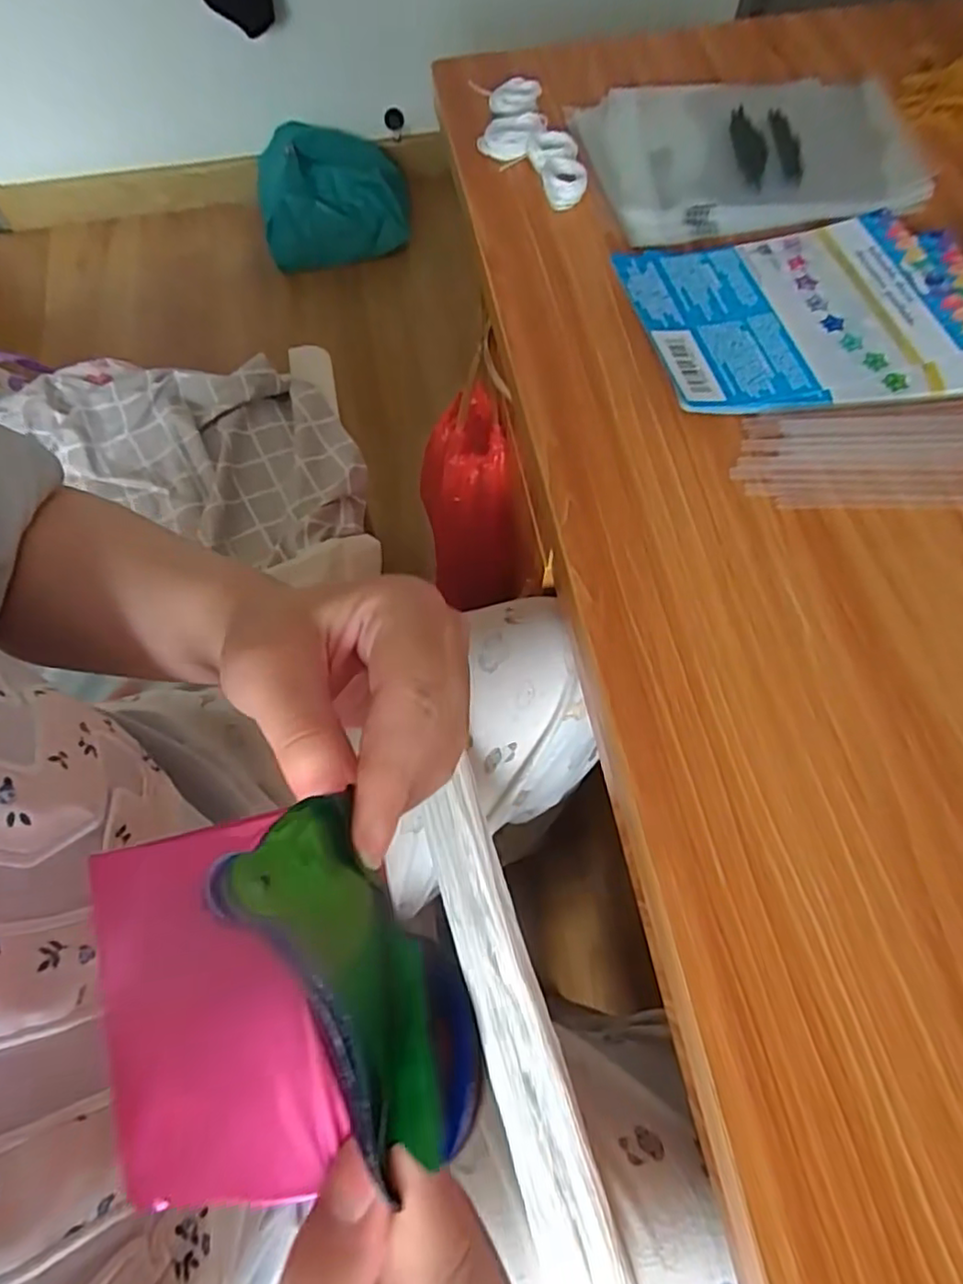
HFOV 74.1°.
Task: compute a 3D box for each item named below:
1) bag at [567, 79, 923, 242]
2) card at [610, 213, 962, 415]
[{"bbox_3d":[0.169,-0.319,0.410,0.187,0.012,0.146,-10,67,-4],"label":"bag"},{"bbox_3d":[0.181,-0.185,0.355,0.190,0.014,0.132,-8,67,-3],"label":"card"}]

